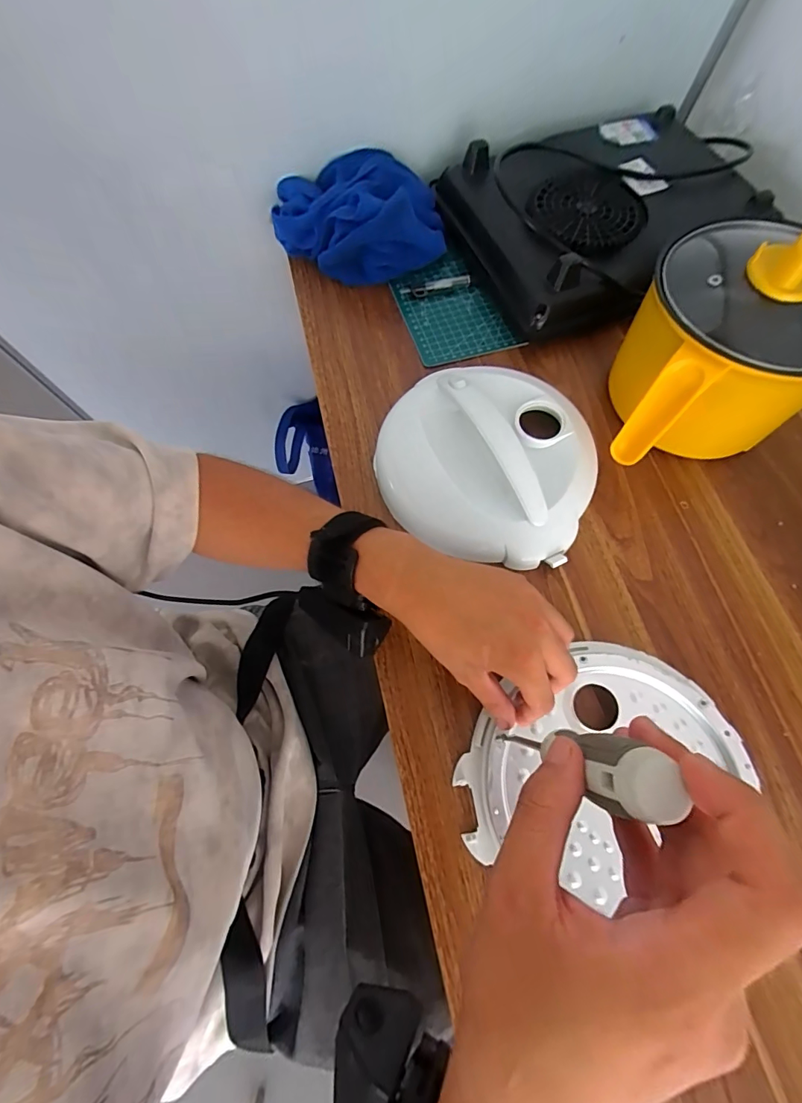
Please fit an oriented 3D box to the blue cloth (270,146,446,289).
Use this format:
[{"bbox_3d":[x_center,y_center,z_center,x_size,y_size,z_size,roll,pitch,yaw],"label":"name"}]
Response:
[{"bbox_3d":[-0.051,-0.407,0.538,0.197,0.068,0.158,-7,68,-3],"label":"blue cloth"}]

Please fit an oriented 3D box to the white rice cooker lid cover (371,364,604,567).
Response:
[{"bbox_3d":[0.079,-0.088,0.415,0.191,0.047,0.191,23,70,10],"label":"white rice cooker lid cover"}]

